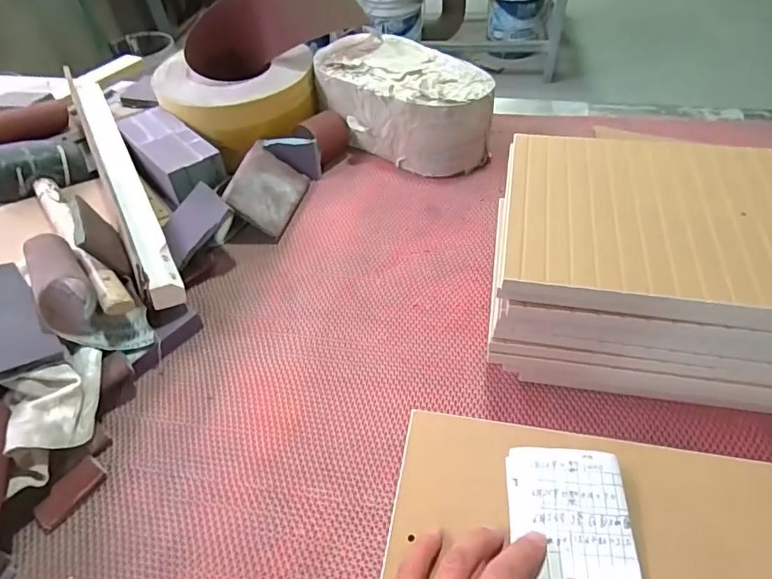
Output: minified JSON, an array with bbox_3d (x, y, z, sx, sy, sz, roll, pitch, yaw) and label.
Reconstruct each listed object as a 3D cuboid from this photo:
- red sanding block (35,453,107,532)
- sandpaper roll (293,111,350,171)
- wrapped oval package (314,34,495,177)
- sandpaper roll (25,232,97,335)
[{"bbox_3d":[-0.294,0.191,0.475,0.029,0.012,0.065,22,53,20],"label":"red sanding block"},{"bbox_3d":[-0.102,-0.245,0.804,0.064,0.064,0.070,31,57,26],"label":"sandpaper roll"},{"bbox_3d":[0.025,-0.291,0.806,0.290,0.126,0.162,34,58,28],"label":"wrapped oval package"},{"bbox_3d":[-0.342,-0.004,0.542,0.045,0.074,0.101,-22,51,-16],"label":"sandpaper roll"}]

